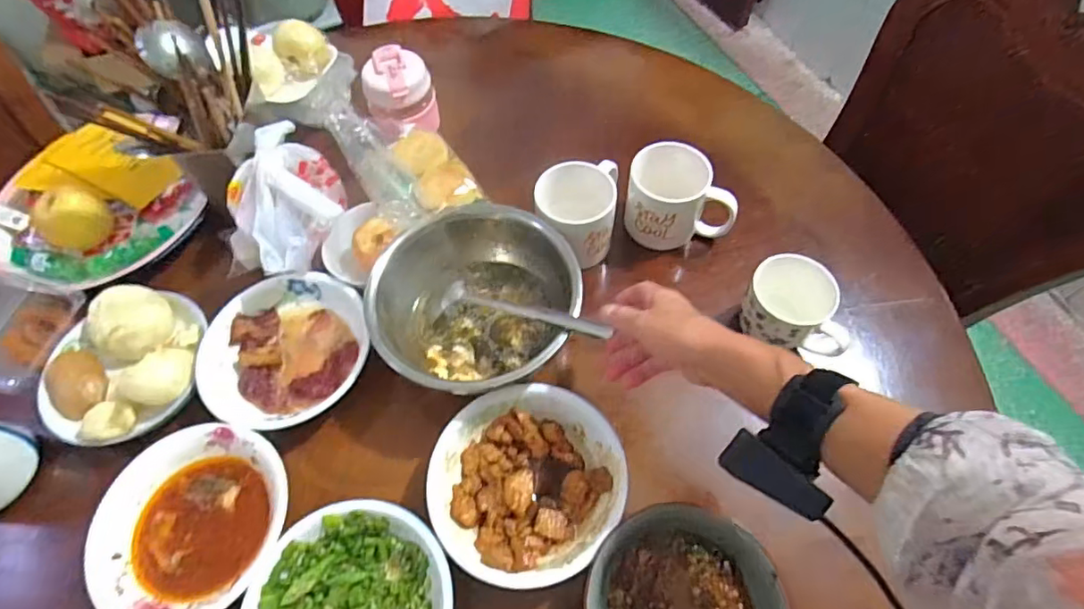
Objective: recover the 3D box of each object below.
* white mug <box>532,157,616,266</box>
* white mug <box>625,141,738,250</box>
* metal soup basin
[{"bbox_3d":[0.043,-0.112,0.663,0.095,0.094,0.118,4,60,5],"label":"white mug"},{"bbox_3d":[0.162,-0.127,0.660,0.121,0.093,0.082,1,60,4],"label":"white mug"},{"bbox_3d":[-0.070,-0.008,0.593,0.207,0.099,0.196,-1,60,2],"label":"metal soup basin"}]

